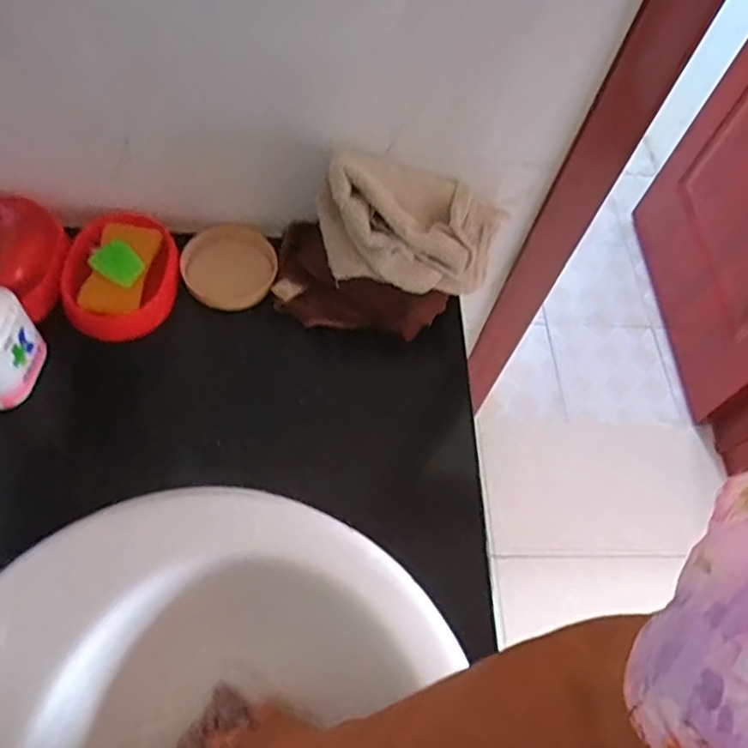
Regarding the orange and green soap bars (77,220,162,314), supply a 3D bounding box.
[{"bbox_3d":[-0.251,-0.107,0.622,0.061,0.018,0.107,5,60,-4],"label":"orange and green soap bars"}]

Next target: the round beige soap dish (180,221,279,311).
[{"bbox_3d":[-0.150,-0.114,0.649,0.094,0.025,0.092,2,57,-3],"label":"round beige soap dish"}]

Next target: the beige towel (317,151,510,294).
[{"bbox_3d":[0.049,-0.148,0.602,0.192,0.106,0.109,-9,62,-13],"label":"beige towel"}]

